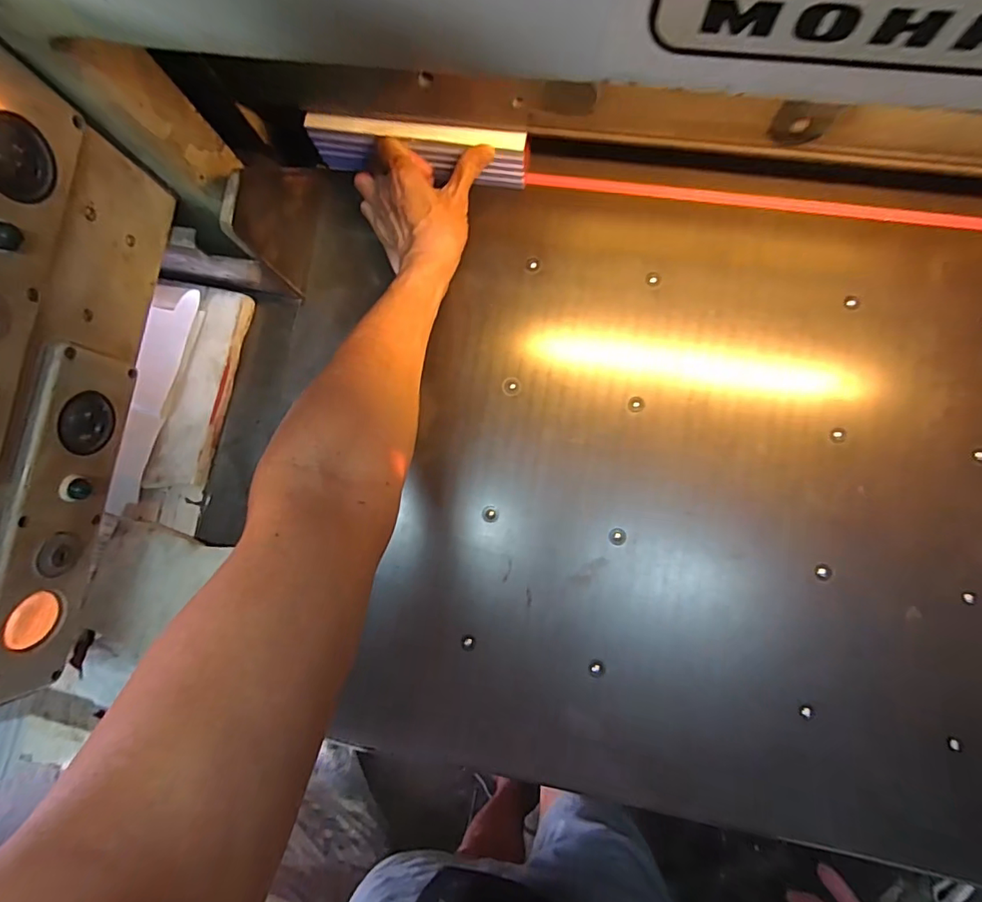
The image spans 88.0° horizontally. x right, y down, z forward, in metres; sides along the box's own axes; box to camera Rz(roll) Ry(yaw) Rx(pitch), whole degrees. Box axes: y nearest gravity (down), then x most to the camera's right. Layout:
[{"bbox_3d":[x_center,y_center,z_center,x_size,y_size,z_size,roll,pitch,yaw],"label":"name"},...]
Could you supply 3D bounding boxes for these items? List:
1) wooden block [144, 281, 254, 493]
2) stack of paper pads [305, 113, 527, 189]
[{"bbox_3d":[-0.271,-0.058,0.486,0.048,0.023,0.192,16,86,7],"label":"wooden block"},{"bbox_3d":[-0.066,-0.273,0.471,0.198,0.055,0.027,8,85,6],"label":"stack of paper pads"}]

